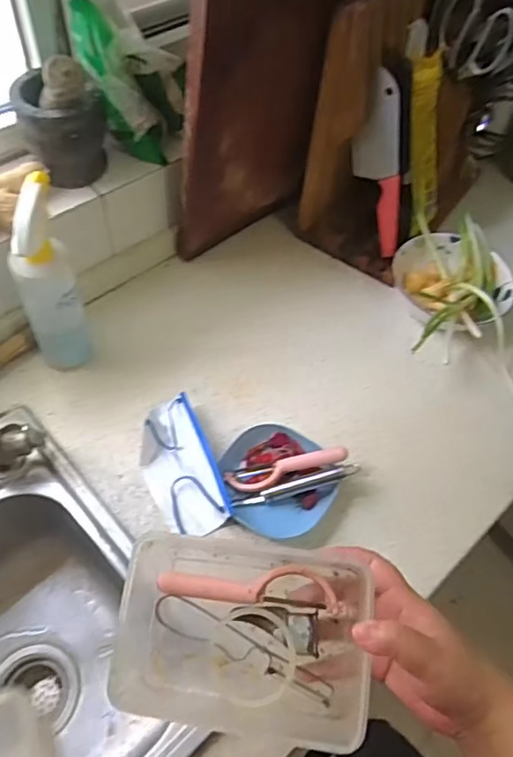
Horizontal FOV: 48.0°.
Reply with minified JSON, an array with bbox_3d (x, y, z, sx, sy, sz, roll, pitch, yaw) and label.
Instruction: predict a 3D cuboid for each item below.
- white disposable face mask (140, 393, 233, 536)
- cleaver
[{"bbox_3d":[-0.092,0.100,0.679,0.077,0.044,0.164,-18,59,-16],"label":"white disposable face mask"},{"bbox_3d":[0.177,-0.301,0.833,0.073,0.260,0.020,25,55,37],"label":"cleaver"}]

